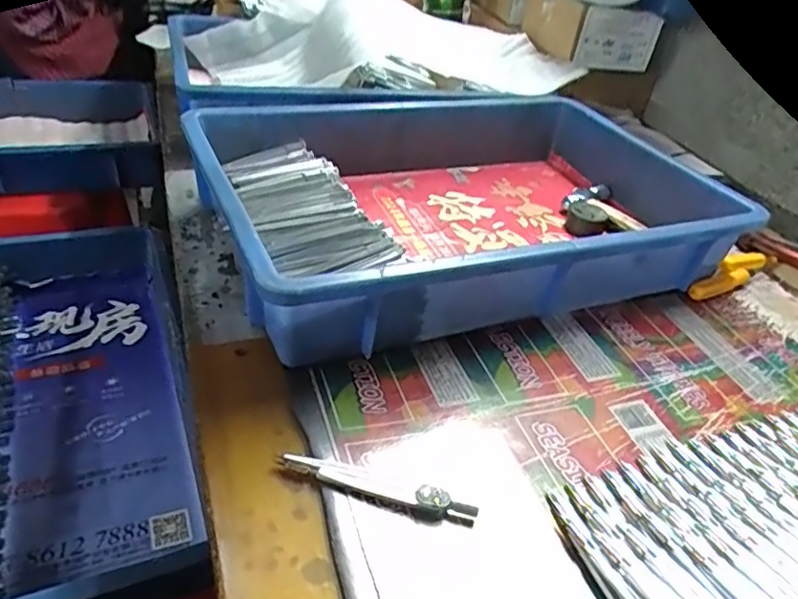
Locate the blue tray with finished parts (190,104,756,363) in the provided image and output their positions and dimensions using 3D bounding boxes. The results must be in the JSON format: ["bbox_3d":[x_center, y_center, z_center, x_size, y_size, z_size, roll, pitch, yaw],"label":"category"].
[{"bbox_3d":[0.055,-0.095,0.541,0.425,0.081,0.304,-10,40,-23],"label":"blue tray with finished parts"}]

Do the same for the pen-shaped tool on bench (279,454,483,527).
[{"bbox_3d":[-0.011,0.101,0.330,0.108,0.011,0.018,15,37,9],"label":"pen-shaped tool on bench"}]

